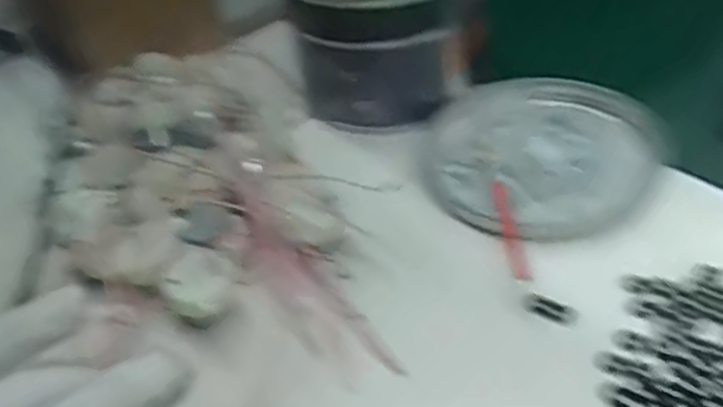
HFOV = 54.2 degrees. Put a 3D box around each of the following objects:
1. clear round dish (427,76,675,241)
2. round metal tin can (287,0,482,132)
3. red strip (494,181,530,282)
[{"bbox_3d":[0.105,-0.030,0.405,0.133,0.017,0.123,-5,42,5],"label":"clear round dish"},{"bbox_3d":[0.014,-0.125,0.453,0.121,0.115,0.105,-6,41,3],"label":"round metal tin can"},{"bbox_3d":[0.073,0.013,0.351,0.009,0.004,0.073,11,36,-8],"label":"red strip"}]

